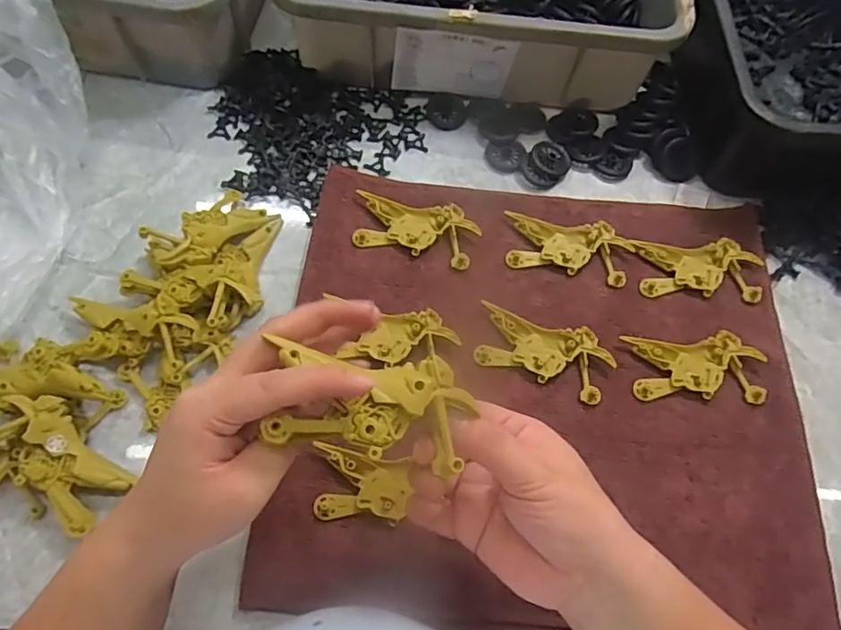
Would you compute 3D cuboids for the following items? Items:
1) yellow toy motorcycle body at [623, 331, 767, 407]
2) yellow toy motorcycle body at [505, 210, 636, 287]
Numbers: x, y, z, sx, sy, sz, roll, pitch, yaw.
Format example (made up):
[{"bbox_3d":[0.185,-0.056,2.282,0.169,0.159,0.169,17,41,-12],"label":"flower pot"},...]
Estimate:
[{"bbox_3d":[0.209,0.040,0.423,0.101,0.013,0.051,3,65,-2],"label":"yellow toy motorcycle body"},{"bbox_3d":[0.124,-0.055,0.461,0.101,0.010,0.054,6,65,-1],"label":"yellow toy motorcycle body"}]

